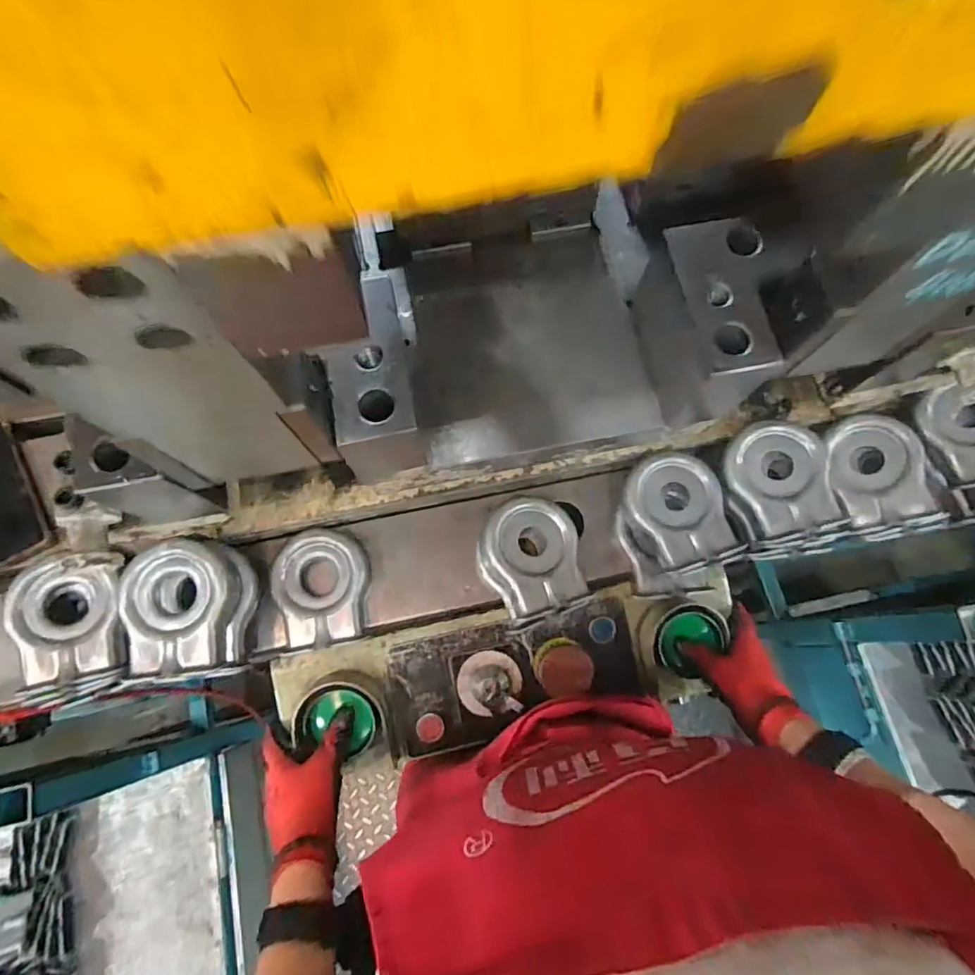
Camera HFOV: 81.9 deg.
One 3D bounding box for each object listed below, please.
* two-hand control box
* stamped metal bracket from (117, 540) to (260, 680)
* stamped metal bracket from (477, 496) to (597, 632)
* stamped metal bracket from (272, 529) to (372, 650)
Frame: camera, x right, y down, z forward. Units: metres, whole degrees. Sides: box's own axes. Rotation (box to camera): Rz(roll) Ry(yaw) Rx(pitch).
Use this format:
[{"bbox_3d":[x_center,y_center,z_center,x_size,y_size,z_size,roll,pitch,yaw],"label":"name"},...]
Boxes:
[{"bbox_3d":[0.030,0.192,0.578,0.475,0.088,0.120,-11,74,-4],"label":"two-hand control box"},{"bbox_3d":[-0.286,0.118,0.542,0.105,0.067,0.121,-5,74,-2],"label":"stamped metal bracket"},{"bbox_3d":[0.047,0.073,0.583,0.104,0.028,0.121,-21,75,-6],"label":"stamped metal bracket"},{"bbox_3d":[-0.176,0.106,0.592,0.093,0.032,0.115,0,74,0],"label":"stamped metal bracket"}]

